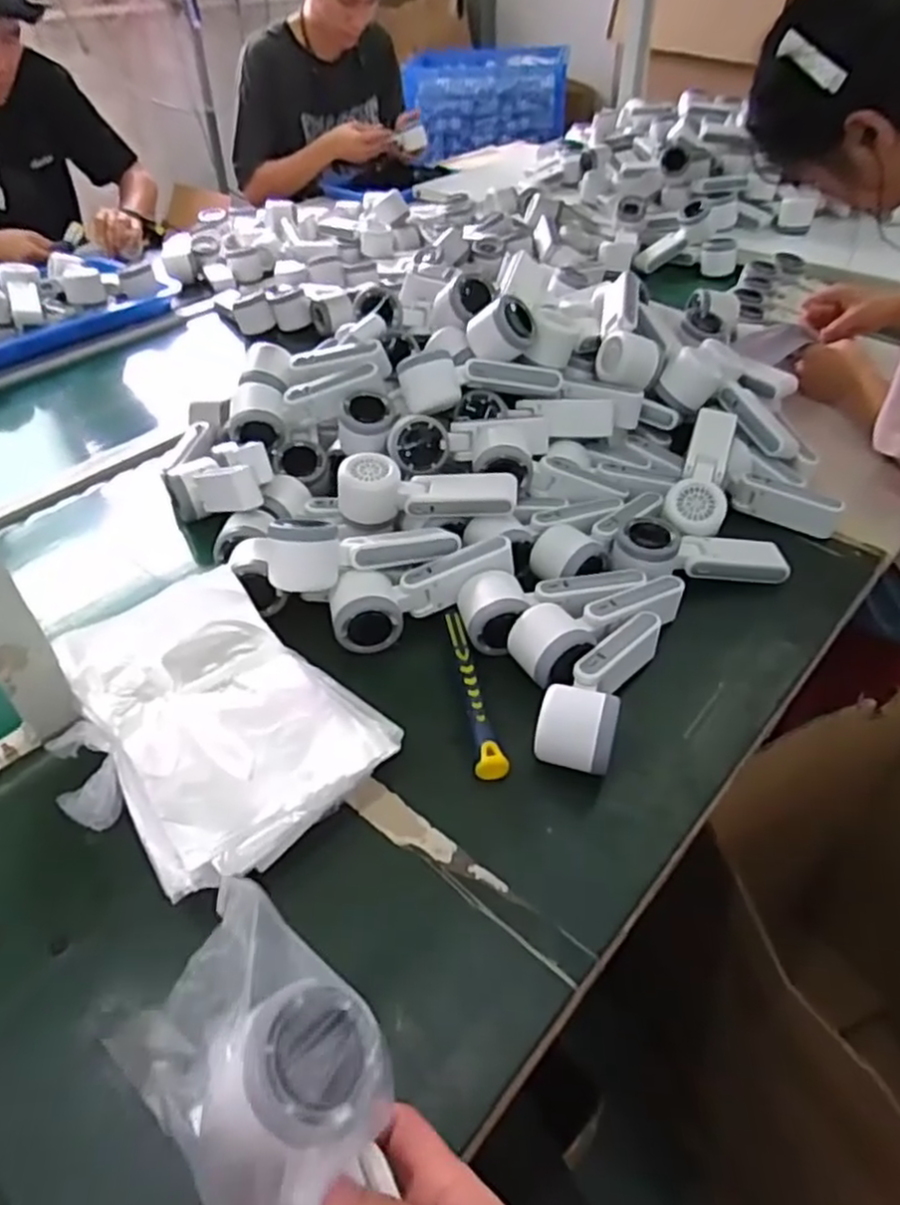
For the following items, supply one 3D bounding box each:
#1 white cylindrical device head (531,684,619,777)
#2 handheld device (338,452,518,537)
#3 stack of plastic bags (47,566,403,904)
[{"bbox_3d":[0.092,0.097,0.537,0.055,0.056,0.052,13,47,13],"label":"white cylindrical device head"},{"bbox_3d":[-0.021,-0.100,0.692,0.170,0.063,0.047,2,46,2],"label":"handheld device"},{"bbox_3d":[-0.177,0.091,0.531,0.225,0.075,0.190,35,56,30],"label":"stack of plastic bags"}]

